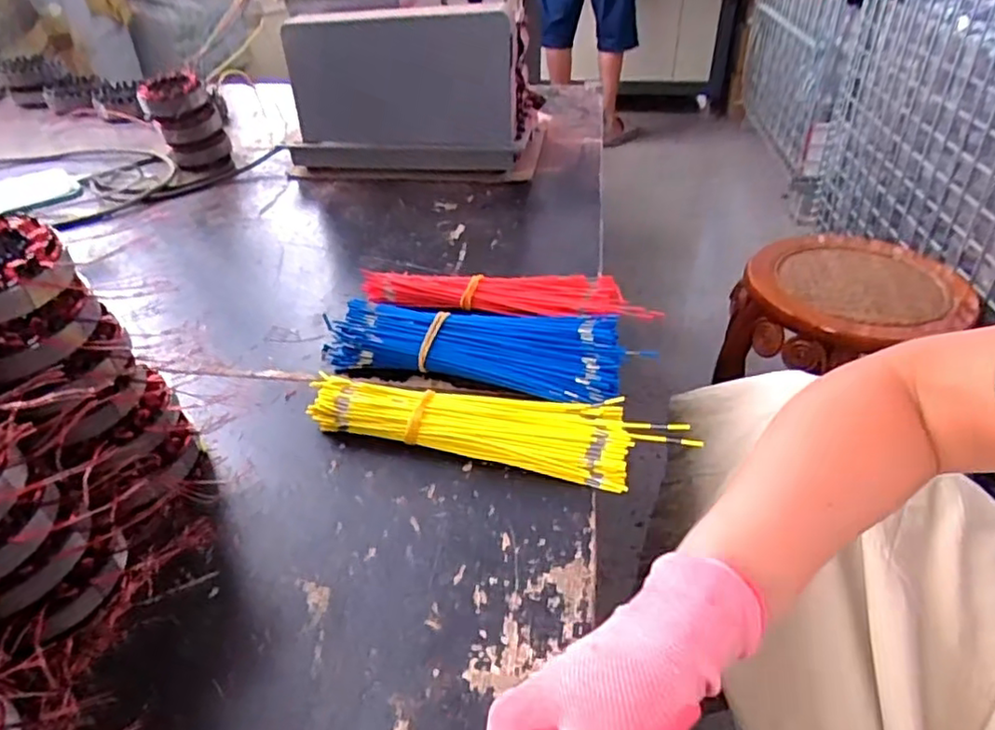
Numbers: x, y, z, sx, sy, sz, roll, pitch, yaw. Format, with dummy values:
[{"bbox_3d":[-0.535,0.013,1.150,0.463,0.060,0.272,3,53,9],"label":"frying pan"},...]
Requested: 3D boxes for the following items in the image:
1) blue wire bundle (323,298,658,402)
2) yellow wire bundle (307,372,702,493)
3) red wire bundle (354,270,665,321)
[{"bbox_3d":[-0.012,-0.019,0.556,0.262,0.038,0.098,10,39,14],"label":"blue wire bundle"},{"bbox_3d":[-0.004,0.042,0.485,0.274,0.028,0.070,10,39,14],"label":"yellow wire bundle"},{"bbox_3d":[0.008,-0.069,0.628,0.279,0.024,0.055,6,38,8],"label":"red wire bundle"}]

